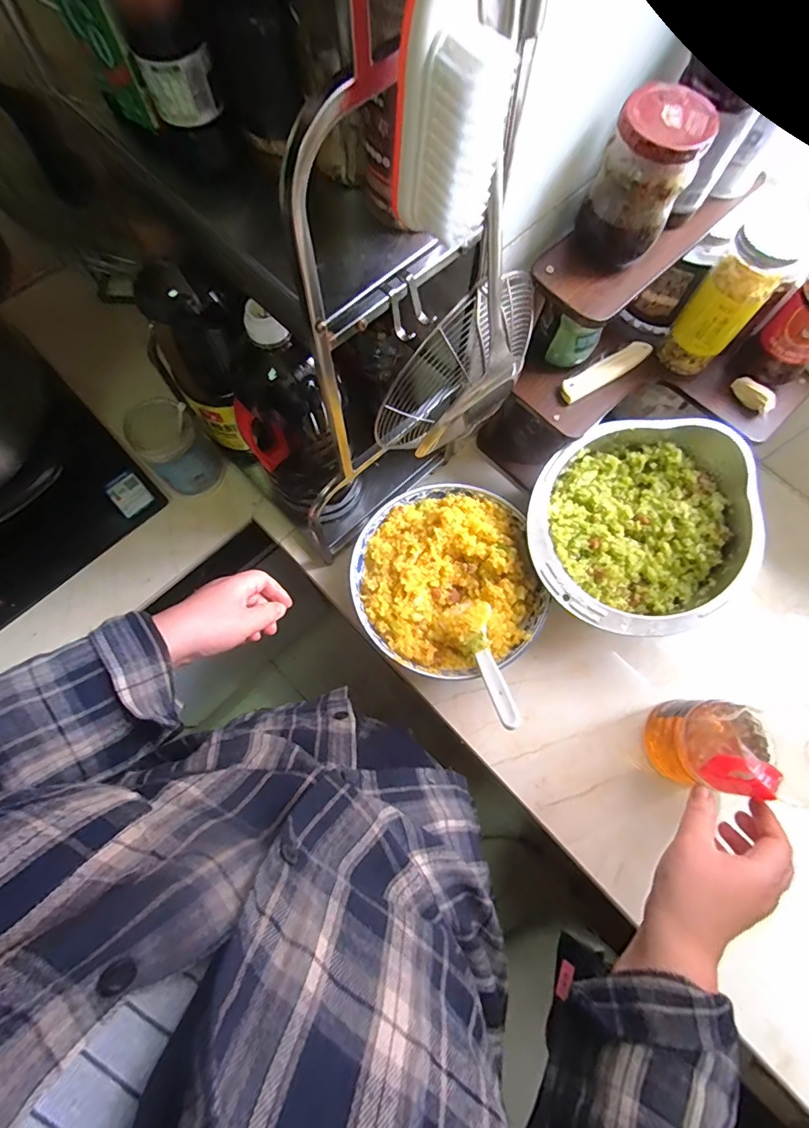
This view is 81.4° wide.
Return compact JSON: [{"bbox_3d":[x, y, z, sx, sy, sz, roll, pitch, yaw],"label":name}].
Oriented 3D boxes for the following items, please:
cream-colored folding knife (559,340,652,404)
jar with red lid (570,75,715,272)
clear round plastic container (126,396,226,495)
[{"bbox_3d":[0.219,-0.215,0.519,0.116,0.007,0.031,-32,76,-8],"label":"cream-colored folding knife"},{"bbox_3d":[0.181,-0.294,0.364,0.065,0.091,0.061,23,75,7],"label":"jar with red lid"},{"bbox_3d":[-0.277,-0.139,0.573,0.068,0.119,0.069,0,74,0],"label":"clear round plastic container"}]

